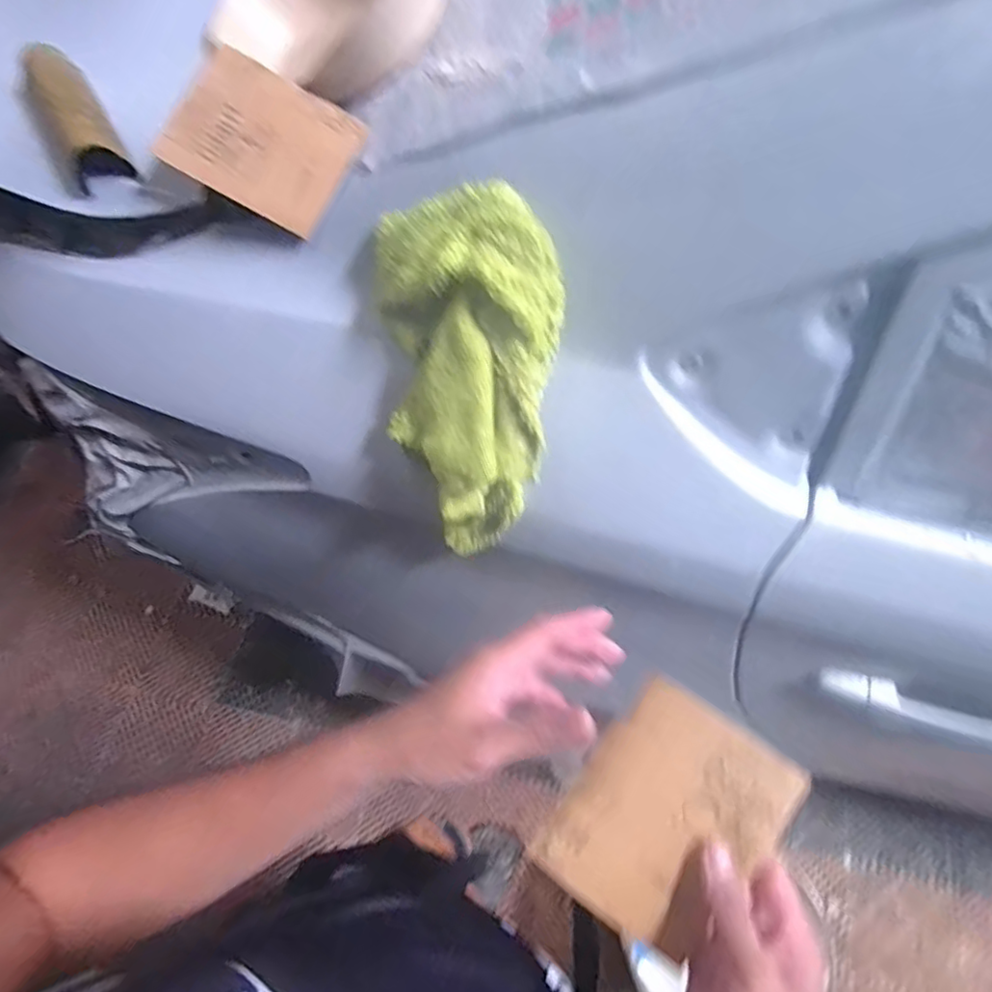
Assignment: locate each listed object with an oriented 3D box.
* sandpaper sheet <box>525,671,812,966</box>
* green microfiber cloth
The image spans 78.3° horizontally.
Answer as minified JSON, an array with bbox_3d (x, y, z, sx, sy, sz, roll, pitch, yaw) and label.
[{"bbox_3d":[0.104,0.196,0.372,0.107,0.011,0.138,35,82,19],"label":"sandpaper sheet"},{"bbox_3d":[-0.018,-0.077,0.483,0.137,0.292,0.079,-2,20,0],"label":"green microfiber cloth"}]

